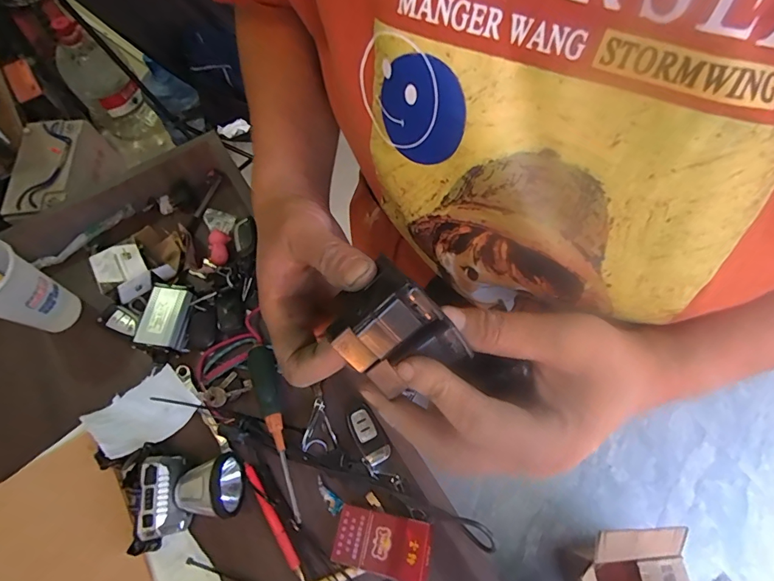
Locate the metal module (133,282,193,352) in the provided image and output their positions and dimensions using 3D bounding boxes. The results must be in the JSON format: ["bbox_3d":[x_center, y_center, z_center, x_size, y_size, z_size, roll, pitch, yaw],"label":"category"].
[{"bbox_3d":[-0.295,0.035,0.566,0.053,0.029,0.081,6,68,4],"label":"metal module"}]

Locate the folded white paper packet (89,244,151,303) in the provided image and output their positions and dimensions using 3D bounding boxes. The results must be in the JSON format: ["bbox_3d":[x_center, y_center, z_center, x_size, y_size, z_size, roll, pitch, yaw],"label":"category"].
[{"bbox_3d":[-0.366,-0.027,0.593,0.060,0.034,0.066,-33,70,-11],"label":"folded white paper packet"}]

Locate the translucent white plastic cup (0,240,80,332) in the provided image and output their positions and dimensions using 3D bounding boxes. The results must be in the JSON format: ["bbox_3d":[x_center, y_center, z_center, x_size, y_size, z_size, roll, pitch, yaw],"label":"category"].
[{"bbox_3d":[-0.463,0.004,0.534,0.077,0.134,0.076,-1,68,1],"label":"translucent white plastic cup"}]

